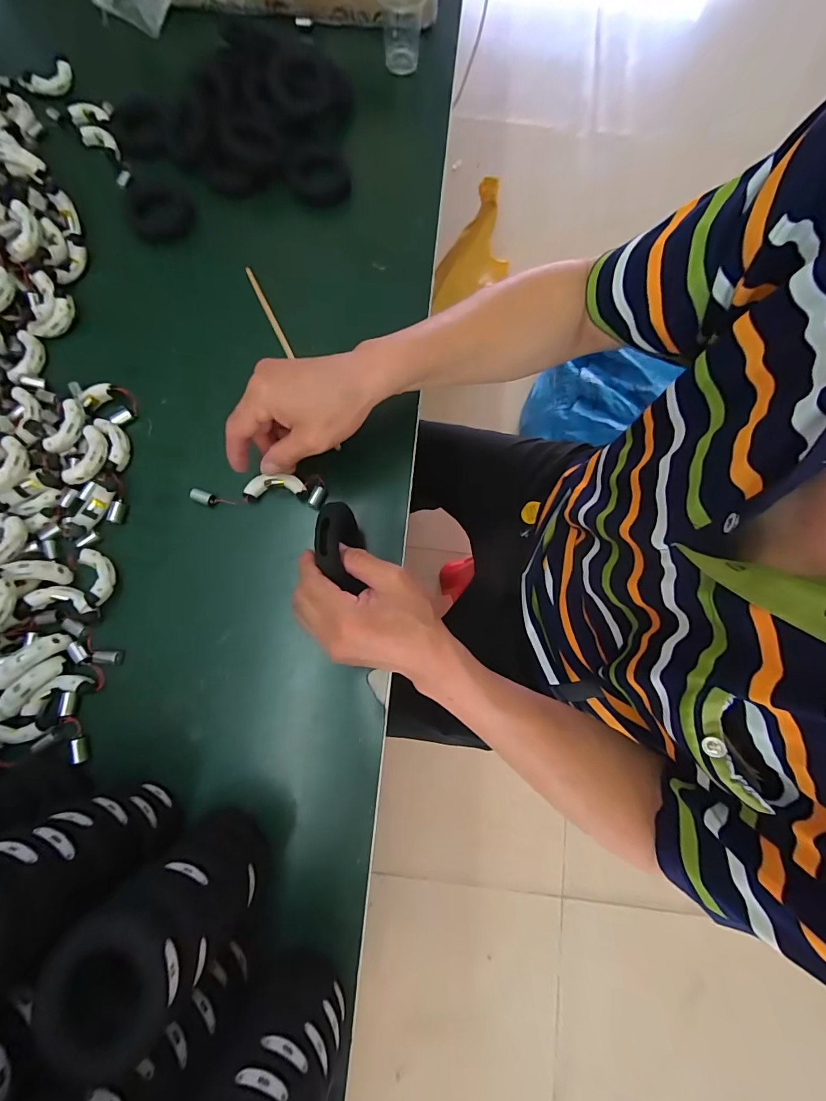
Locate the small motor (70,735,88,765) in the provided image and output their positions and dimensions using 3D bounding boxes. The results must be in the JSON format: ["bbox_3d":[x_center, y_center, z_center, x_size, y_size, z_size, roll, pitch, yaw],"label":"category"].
[{"bbox_3d":[-0.277,0.166,0.346,0.009,0.013,0.020,-19,80,-5],"label":"small motor"}]

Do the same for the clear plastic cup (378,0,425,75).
[{"bbox_3d":[-0.013,-0.659,0.519,0.059,0.067,0.059,-1,79,-2],"label":"clear plastic cup"}]

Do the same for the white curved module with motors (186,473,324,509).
[{"bbox_3d":[-0.145,-0.053,0.395,0.122,0.024,0.030,-4,79,-1],"label":"white curved module with motors"}]

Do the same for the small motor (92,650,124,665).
[{"bbox_3d":[-0.267,0.094,0.363,0.020,0.013,0.012,3,79,-1],"label":"small motor"}]

